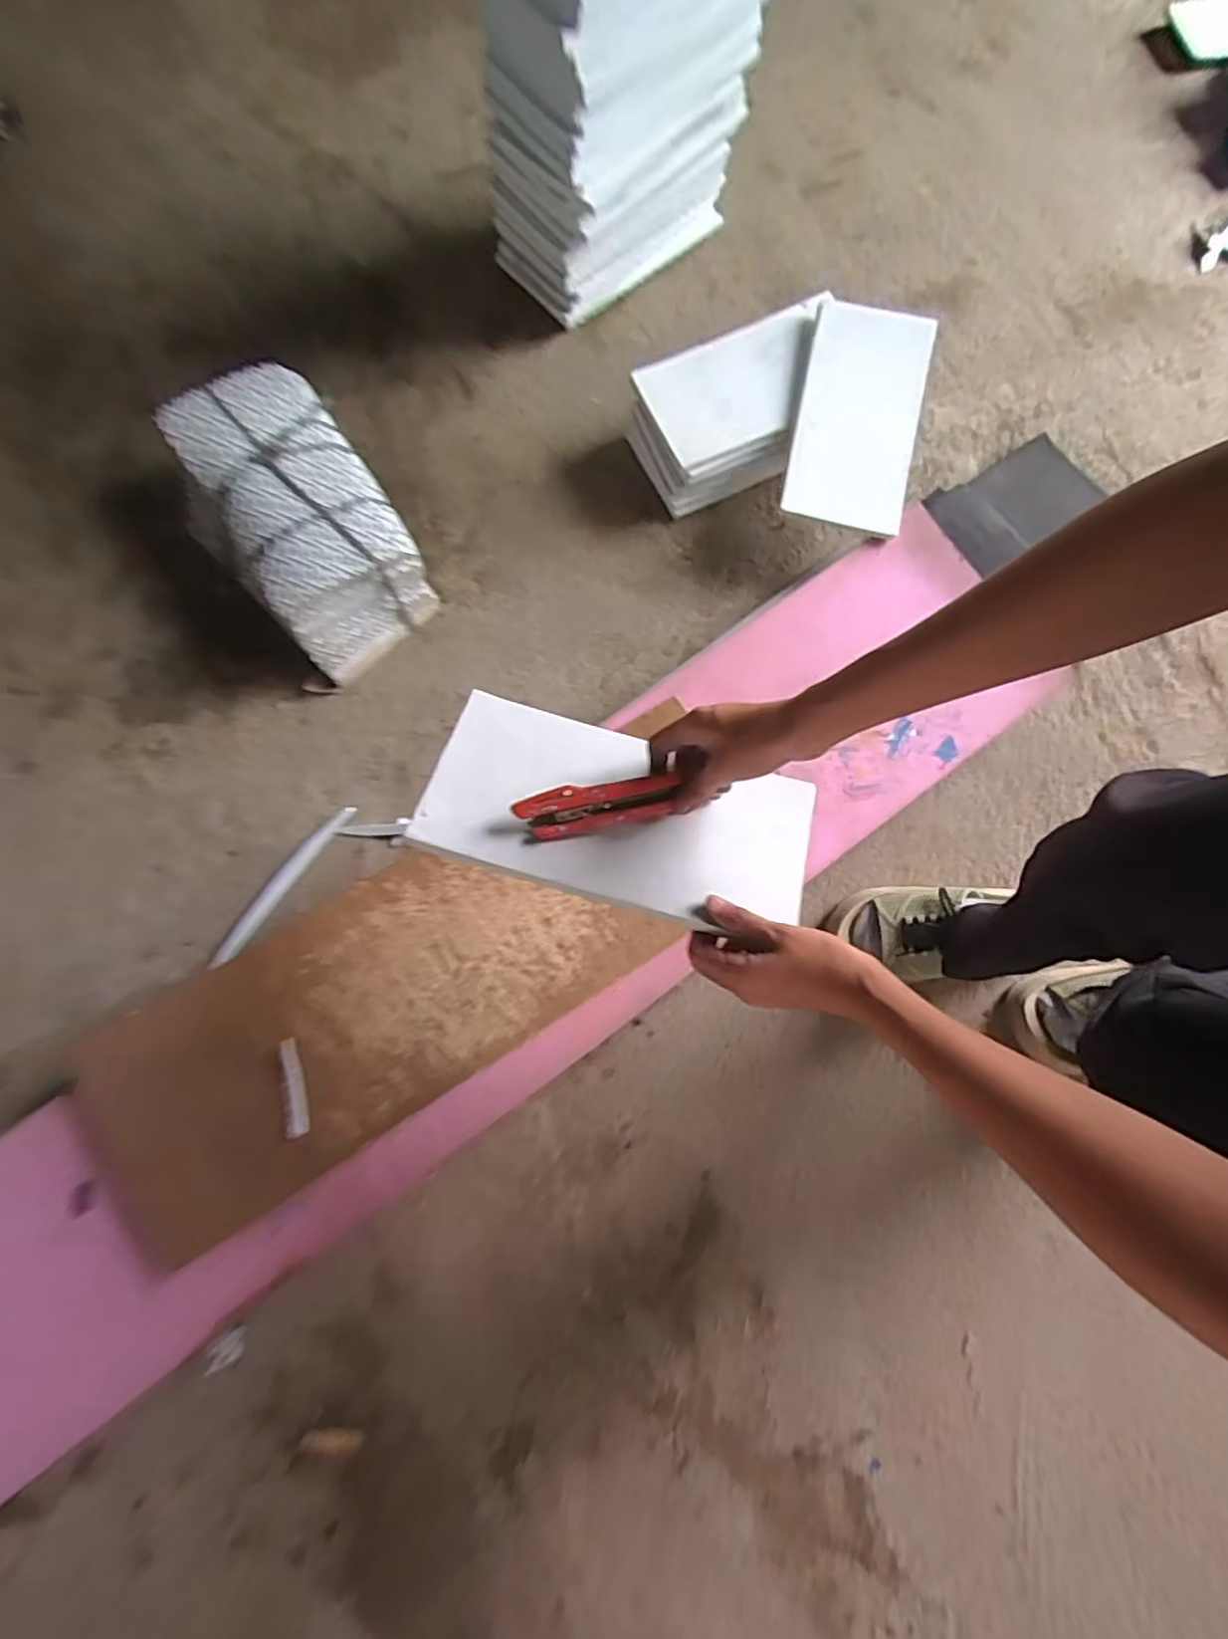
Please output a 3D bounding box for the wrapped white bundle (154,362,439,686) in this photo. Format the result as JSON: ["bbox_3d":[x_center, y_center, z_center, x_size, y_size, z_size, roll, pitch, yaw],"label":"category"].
[{"bbox_3d":[-0.361,-0.336,0.771,0.196,0.121,0.305,-39,81,-8],"label":"wrapped white bundle"}]

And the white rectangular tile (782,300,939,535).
[{"bbox_3d":[0.289,-0.472,0.785,0.143,0.016,0.264,12,85,-5],"label":"white rectangular tile"}]

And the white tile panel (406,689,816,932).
[{"bbox_3d":[0.005,-0.004,0.482,0.271,0.013,0.134,16,62,2],"label":"white tile panel"}]

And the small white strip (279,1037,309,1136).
[{"bbox_3d":[-0.304,0.254,0.637,0.022,0.005,0.087,-11,78,-3],"label":"small white strip"}]

